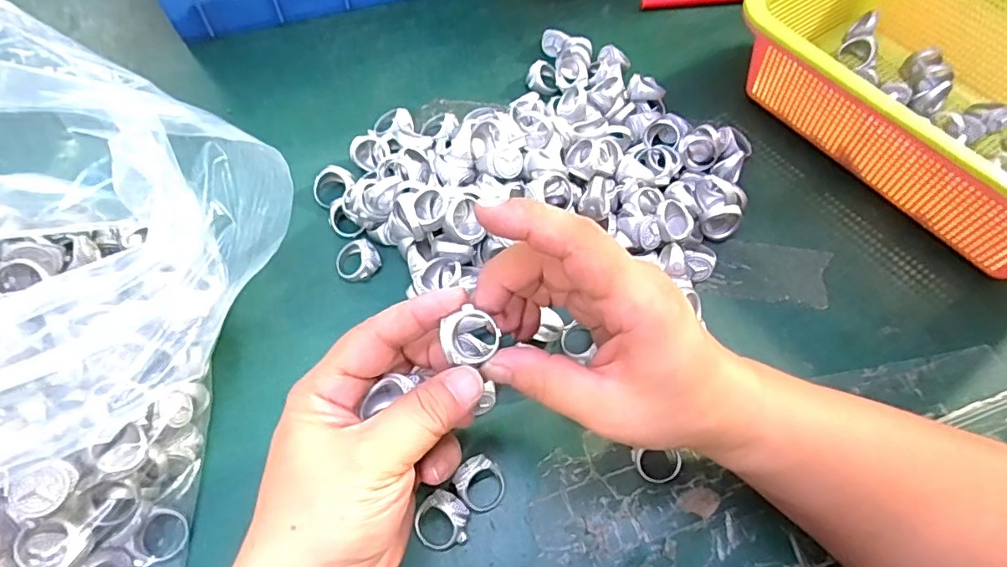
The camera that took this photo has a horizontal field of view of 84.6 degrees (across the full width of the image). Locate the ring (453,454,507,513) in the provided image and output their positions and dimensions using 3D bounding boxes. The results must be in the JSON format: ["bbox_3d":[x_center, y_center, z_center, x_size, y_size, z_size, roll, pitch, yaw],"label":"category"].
[{"bbox_3d":[-0.011,0.100,0.276,0.024,0.016,0.024,1,60,-2],"label":"ring"}]

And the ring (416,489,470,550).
[{"bbox_3d":[-0.028,0.114,0.266,0.023,0.017,0.025,1,60,-2],"label":"ring"}]

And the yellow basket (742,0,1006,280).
[{"bbox_3d":[0.303,-0.128,0.382,0.191,0.085,0.255,-34,67,-20],"label":"yellow basket"}]

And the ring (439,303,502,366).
[{"bbox_3d":[-0.014,0.022,0.225,0.023,0.009,0.020,-31,66,-18],"label":"ring"}]

